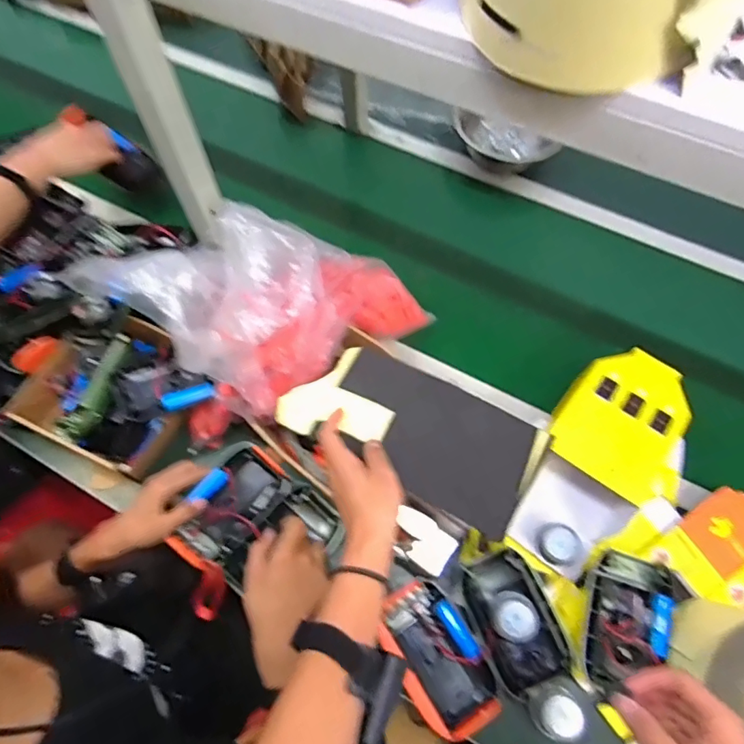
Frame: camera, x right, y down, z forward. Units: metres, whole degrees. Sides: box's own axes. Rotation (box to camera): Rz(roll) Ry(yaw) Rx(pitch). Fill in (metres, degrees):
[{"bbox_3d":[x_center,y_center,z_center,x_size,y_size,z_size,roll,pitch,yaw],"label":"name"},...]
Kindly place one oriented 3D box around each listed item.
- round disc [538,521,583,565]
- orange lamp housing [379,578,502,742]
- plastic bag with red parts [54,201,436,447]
[{"bbox_3d":[0.245,0.227,0.672,0.047,0.036,0.052,-28,67,-12],"label":"round disc"},{"bbox_3d":[0.080,0.345,0.626,0.096,0.055,0.163,-26,67,-11],"label":"orange lamp housing"},{"bbox_3d":[-0.115,-0.106,0.703,0.407,0.251,0.206,-31,68,-14],"label":"plastic bag with red parts"}]

